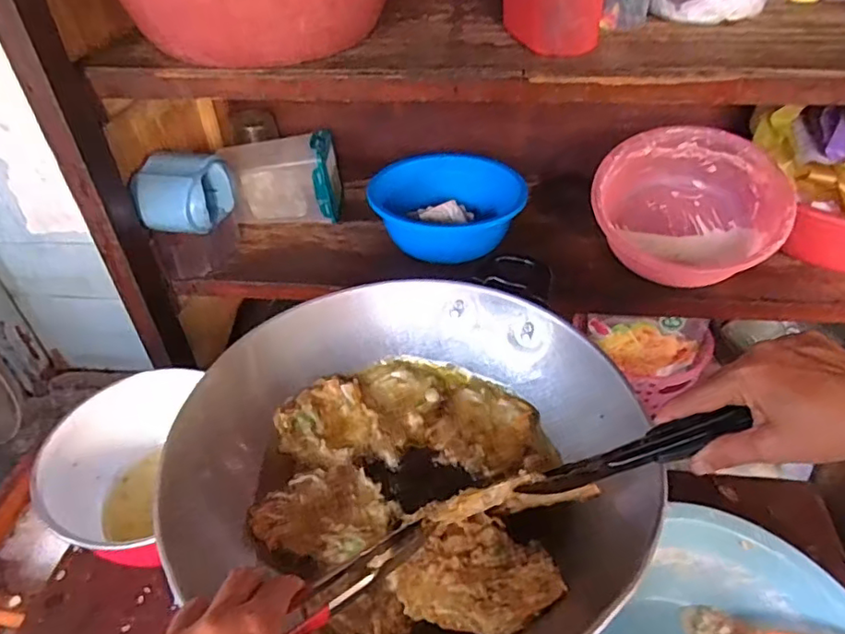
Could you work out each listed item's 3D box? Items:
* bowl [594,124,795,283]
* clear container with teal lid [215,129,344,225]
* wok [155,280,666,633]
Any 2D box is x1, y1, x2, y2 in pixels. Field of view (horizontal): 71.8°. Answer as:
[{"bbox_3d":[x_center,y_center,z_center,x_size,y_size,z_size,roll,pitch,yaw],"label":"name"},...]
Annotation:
[{"bbox_3d":[0.357,-0.151,0.792,0.237,0.131,0.183,15,44,17],"label":"bowl"},{"bbox_3d":[-0.216,-0.212,0.897,0.170,0.114,0.100,-4,42,-3],"label":"clear container with teal lid"},{"bbox_3d":[-0.016,0.110,0.488,0.369,0.090,0.364,0,42,0],"label":"wok"}]

